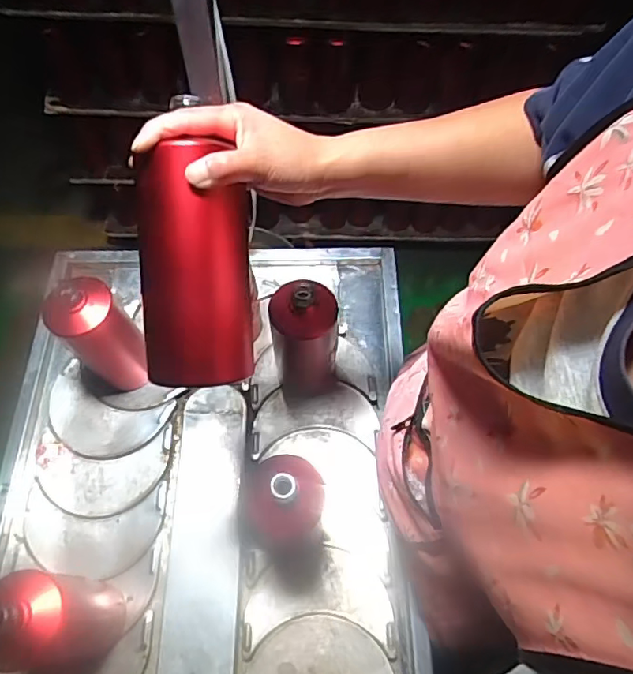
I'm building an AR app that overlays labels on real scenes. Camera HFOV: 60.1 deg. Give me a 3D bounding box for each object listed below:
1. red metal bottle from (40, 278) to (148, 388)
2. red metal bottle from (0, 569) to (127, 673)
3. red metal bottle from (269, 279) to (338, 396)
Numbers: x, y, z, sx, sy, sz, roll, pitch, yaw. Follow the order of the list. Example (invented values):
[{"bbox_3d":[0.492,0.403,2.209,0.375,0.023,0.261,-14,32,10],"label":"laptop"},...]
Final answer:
[{"bbox_3d":[-0.286,0.000,0.732,0.081,0.198,0.078,-37,65,-18],"label":"red metal bottle"},{"bbox_3d":[-0.272,0.290,0.568,0.086,0.222,0.082,-1,60,1],"label":"red metal bottle"},{"bbox_3d":[-0.017,0.007,0.736,0.085,0.171,0.086,-1,60,1],"label":"red metal bottle"}]

